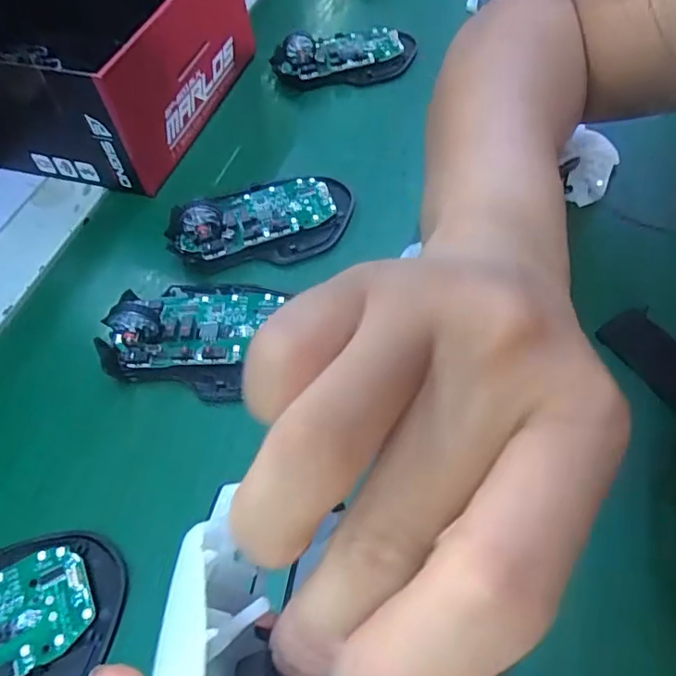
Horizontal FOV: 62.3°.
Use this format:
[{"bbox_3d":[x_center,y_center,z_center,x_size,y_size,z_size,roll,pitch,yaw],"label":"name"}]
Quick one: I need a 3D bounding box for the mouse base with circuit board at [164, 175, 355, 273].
[{"bbox_3d":[-0.048,-0.078,0.351,0.116,0.023,0.064,-15,57,-6],"label":"mouse base with circuit board"}]

